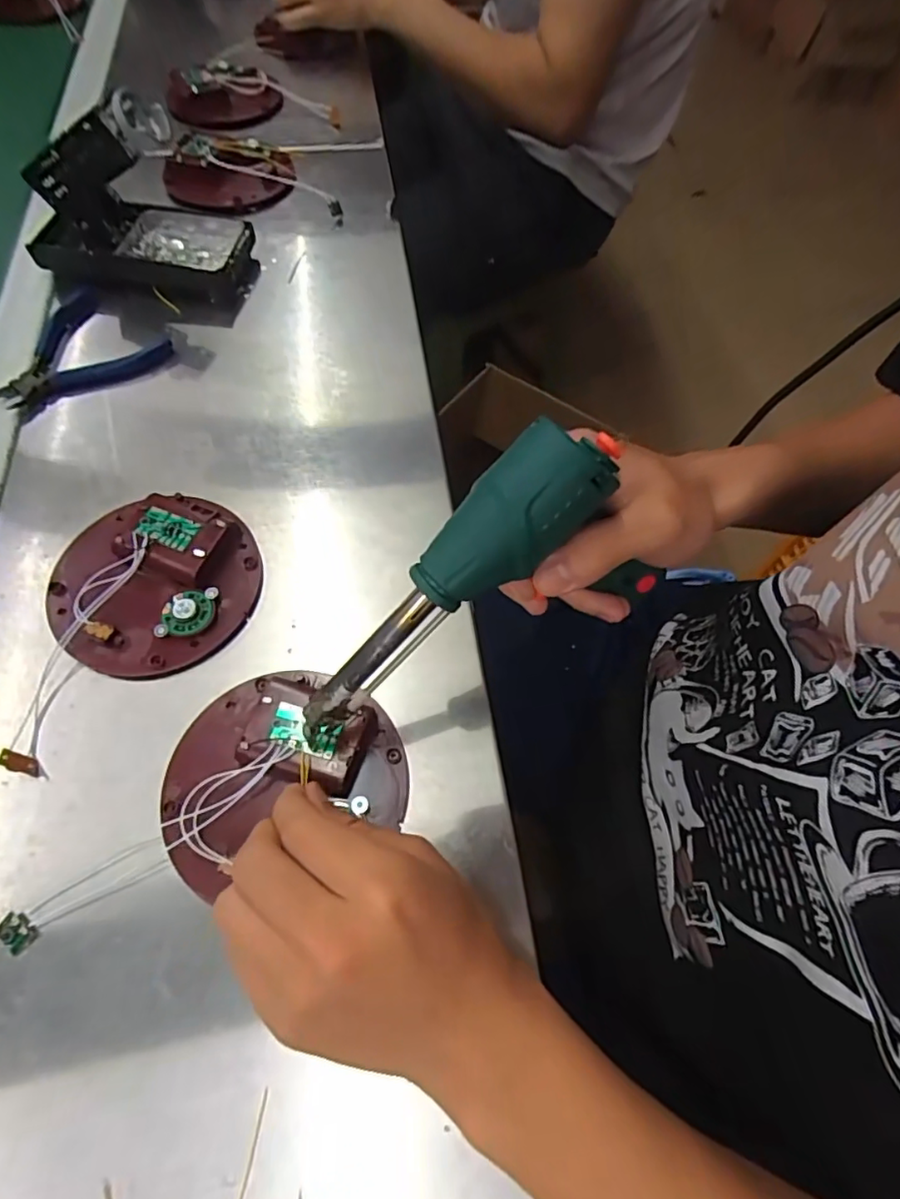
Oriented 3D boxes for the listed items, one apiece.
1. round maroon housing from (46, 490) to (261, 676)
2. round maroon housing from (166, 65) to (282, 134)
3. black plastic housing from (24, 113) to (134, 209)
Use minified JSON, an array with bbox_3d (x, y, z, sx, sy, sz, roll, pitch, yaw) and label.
[{"bbox_3d":[-0.180,-0.014,0.350,0.119,0.028,0.116,1,62,-2],"label":"round maroon housing"},{"bbox_3d":[-0.246,-0.554,0.633,0.118,0.023,0.124,1,62,-2],"label":"round maroon housing"},{"bbox_3d":[-0.283,-0.329,0.439,0.093,0.035,0.015,-7,58,28],"label":"black plastic housing"}]

